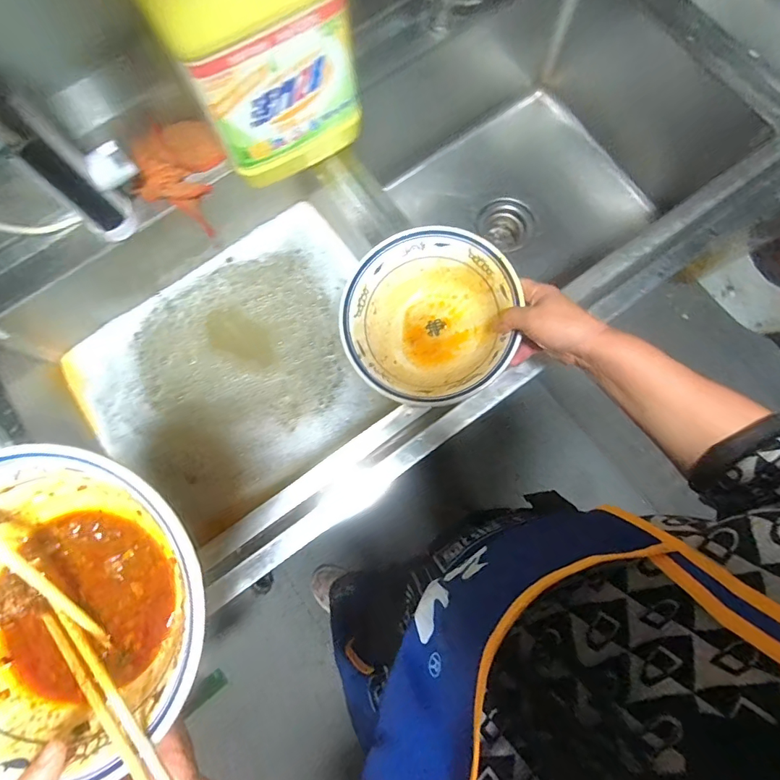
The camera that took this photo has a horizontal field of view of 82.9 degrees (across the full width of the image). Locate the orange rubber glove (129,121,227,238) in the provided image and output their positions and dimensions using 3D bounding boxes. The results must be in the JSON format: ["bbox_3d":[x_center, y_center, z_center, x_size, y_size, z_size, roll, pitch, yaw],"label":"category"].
[{"bbox_3d":[-0.287,-0.301,0.612,0.113,0.060,0.125,15,99,-32],"label":"orange rubber glove"}]

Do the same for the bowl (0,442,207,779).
[{"bbox_3d":[-0.203,0.134,0.274,0.187,0.072,0.179,0,76,0],"label":"bowl"}]

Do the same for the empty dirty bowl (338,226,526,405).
[{"bbox_3d":[0.045,-0.081,0.515,0.197,0.073,0.197,-2,80,10],"label":"empty dirty bowl"}]

